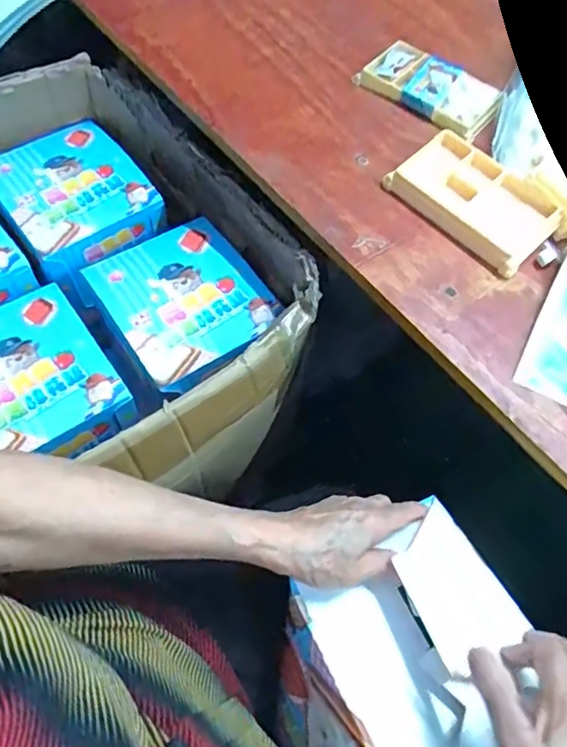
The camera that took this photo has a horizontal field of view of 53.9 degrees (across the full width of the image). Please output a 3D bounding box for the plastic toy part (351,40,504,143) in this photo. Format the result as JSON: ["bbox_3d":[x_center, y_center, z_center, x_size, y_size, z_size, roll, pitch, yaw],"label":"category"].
[{"bbox_3d":[0.149,-0.285,0.556,0.133,0.017,0.079,39,66,16],"label":"plastic toy part"}]

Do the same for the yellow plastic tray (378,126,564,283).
[{"bbox_3d":[0.163,-0.150,0.479,0.072,0.027,0.134,-38,70,-20],"label":"yellow plastic tray"}]

